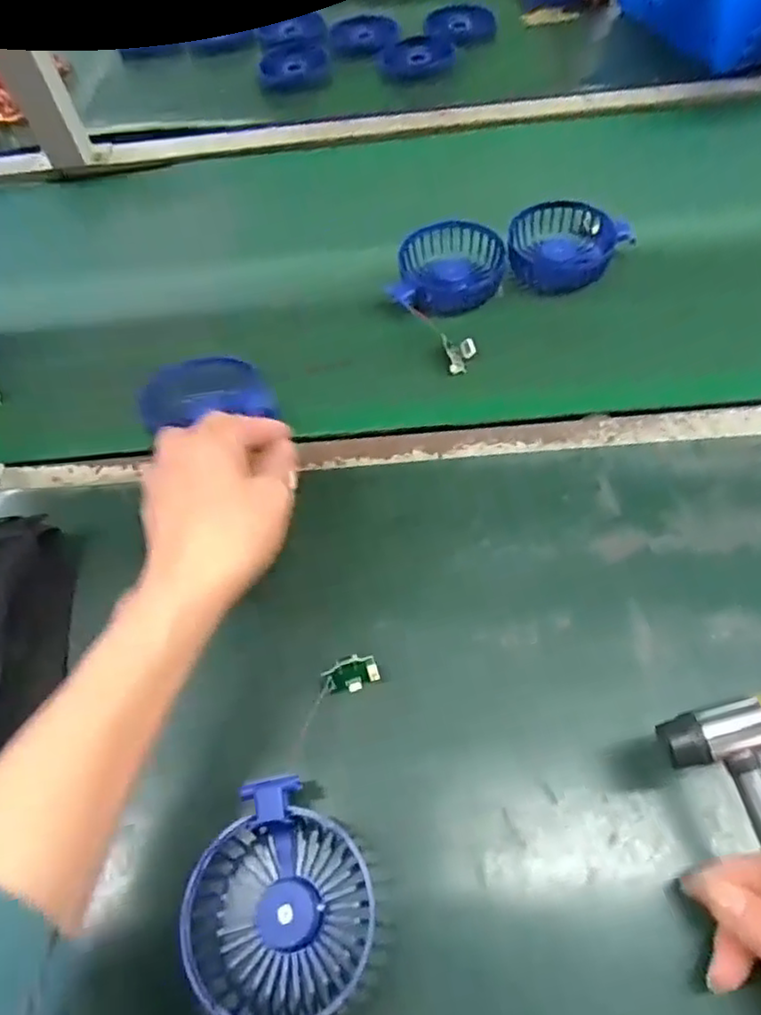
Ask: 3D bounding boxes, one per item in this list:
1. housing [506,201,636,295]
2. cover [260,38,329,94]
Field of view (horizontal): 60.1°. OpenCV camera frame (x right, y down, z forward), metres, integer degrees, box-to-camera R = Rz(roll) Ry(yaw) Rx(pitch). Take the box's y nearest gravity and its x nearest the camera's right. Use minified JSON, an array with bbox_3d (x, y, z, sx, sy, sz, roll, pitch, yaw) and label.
[{"bbox_3d":[0.161,-0.229,0.569,0.098,0.031,0.098,4,58,7],"label":"housing"},{"bbox_3d":[-0.103,-0.526,0.785,0.078,0.026,0.085,-11,58,-2],"label":"cover"}]

